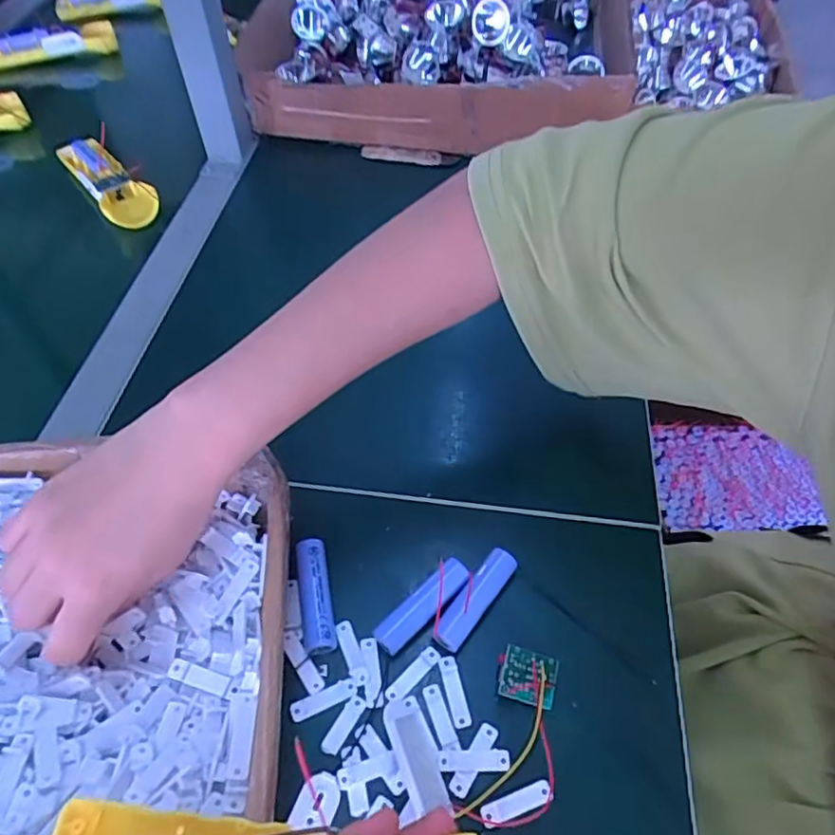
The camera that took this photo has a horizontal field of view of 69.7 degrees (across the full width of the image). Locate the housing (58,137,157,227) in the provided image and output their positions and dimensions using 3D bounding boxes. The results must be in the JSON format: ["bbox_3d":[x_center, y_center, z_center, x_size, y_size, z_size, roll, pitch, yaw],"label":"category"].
[{"bbox_3d":[-0.317,-0.241,0.609,0.046,0.027,0.156,-35,61,-23],"label":"housing"}]

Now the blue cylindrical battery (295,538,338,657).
[{"bbox_3d":[-0.061,0.106,0.359,0.018,0.015,0.065,-9,53,-7],"label":"blue cylindrical battery"}]

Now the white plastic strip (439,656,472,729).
[{"bbox_3d":[0.021,0.152,0.335,0.010,0.004,0.037,-10,53,-8],"label":"white plastic strip"}]

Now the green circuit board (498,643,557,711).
[{"bbox_3d":[0.062,0.143,0.331,0.035,0.008,0.026,23,65,-18],"label":"green circuit board"}]

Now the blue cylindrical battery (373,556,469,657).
[{"bbox_3d":[0.003,0.110,0.356,0.020,0.018,0.064,37,61,25],"label":"blue cylindrical battery"}]

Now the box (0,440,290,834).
[{"bbox_3d":[-0.173,0.124,0.297,0.209,0.071,0.222,-4,53,-3],"label":"box"}]

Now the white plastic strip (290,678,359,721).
[{"bbox_3d":[-0.052,0.156,0.332,0.038,0.004,0.010,-19,55,-14],"label":"white plastic strip"}]

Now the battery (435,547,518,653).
[{"bbox_3d":[0.035,0.109,0.360,0.020,0.018,0.065,32,59,23],"label":"battery"}]

